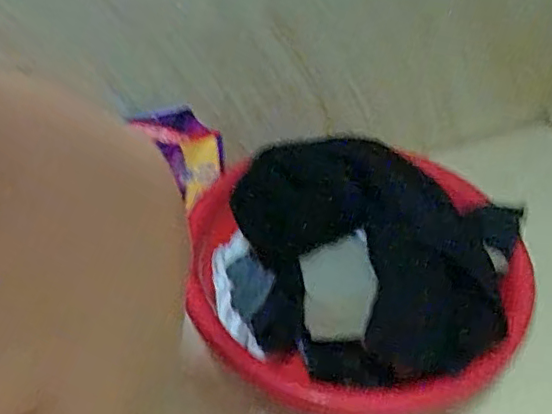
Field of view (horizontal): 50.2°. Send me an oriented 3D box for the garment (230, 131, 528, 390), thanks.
[{"bbox_3d":[0.101,0.070,0.624,0.286,0.170,0.233,11,43,11],"label":"garment"}]

